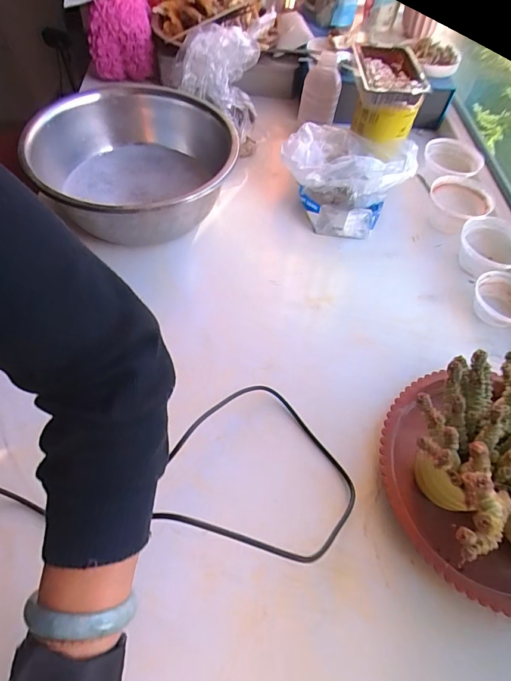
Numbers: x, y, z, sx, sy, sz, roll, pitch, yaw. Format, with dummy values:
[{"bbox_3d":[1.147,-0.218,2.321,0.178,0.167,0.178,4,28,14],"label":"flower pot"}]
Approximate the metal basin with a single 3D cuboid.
[{"bbox_3d":[-0.158,-0.255,0.607,0.285,0.111,0.256,40,62,19],"label":"metal basin"}]

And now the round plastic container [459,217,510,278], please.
[{"bbox_3d":[0.355,-0.135,0.613,0.094,0.050,0.096,3,57,-4],"label":"round plastic container"}]

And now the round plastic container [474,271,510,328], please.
[{"bbox_3d":[0.344,-0.056,0.568,0.079,0.036,0.079,3,57,-4],"label":"round plastic container"}]

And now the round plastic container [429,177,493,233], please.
[{"bbox_3d":[0.322,-0.215,0.662,0.092,0.049,0.105,35,61,17],"label":"round plastic container"}]

